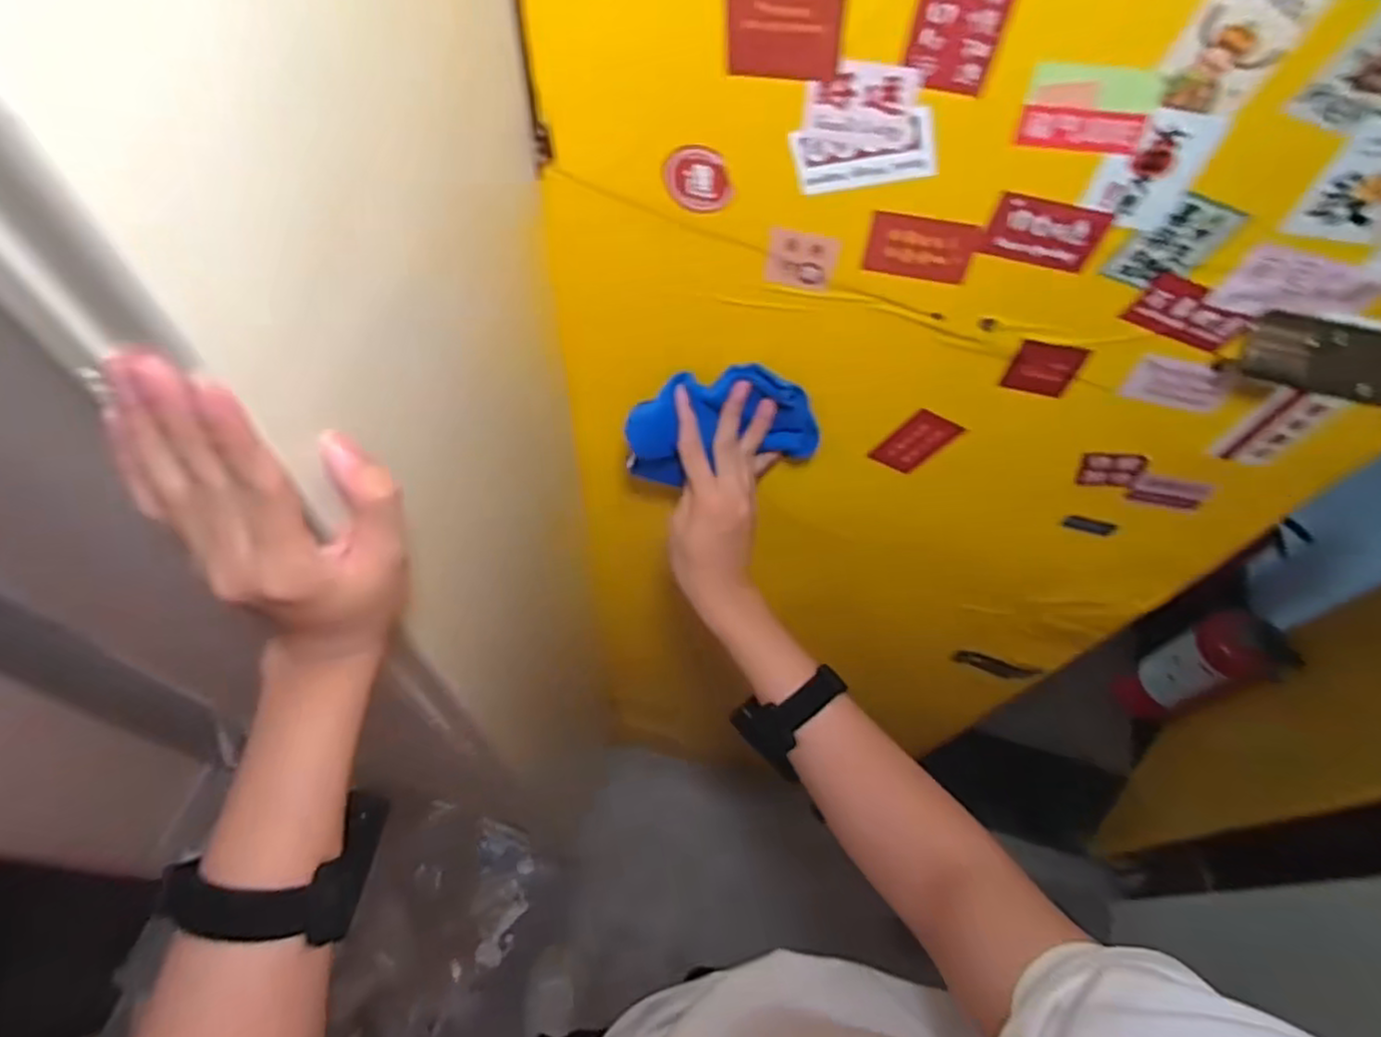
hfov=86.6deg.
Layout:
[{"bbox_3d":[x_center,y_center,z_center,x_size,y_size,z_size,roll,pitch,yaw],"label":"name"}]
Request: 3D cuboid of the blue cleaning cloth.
[{"bbox_3d":[0.017,-0.066,0.537,0.144,0.085,0.023,-10,43,11],"label":"blue cleaning cloth"}]

